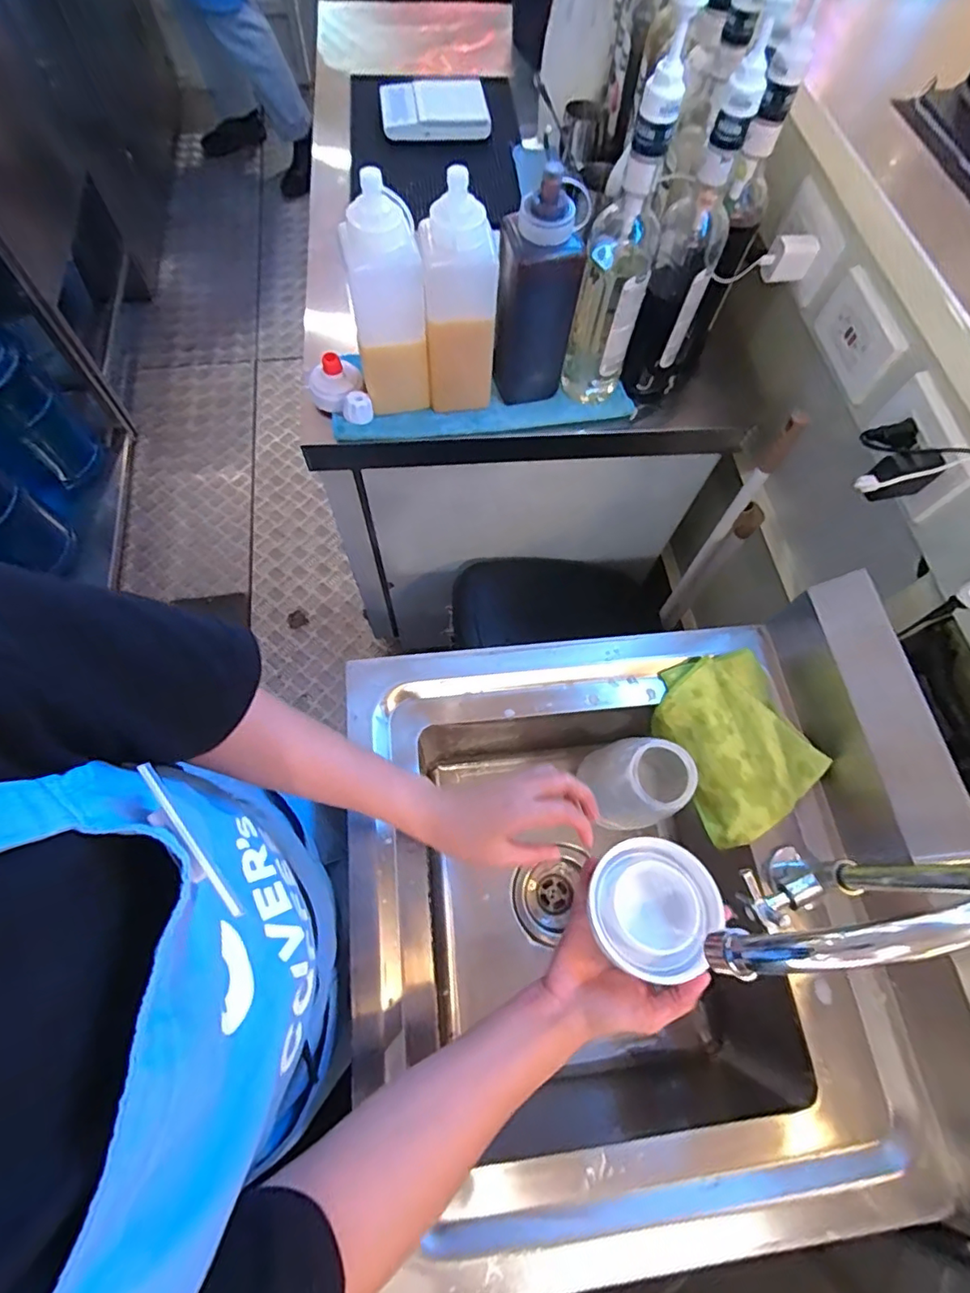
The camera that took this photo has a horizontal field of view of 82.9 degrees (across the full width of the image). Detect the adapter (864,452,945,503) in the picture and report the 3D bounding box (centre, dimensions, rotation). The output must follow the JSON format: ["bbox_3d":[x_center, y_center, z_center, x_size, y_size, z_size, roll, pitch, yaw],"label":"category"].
[{"bbox_3d":[0.372,-0.153,0.492,0.055,0.048,0.024,-11,68,-7],"label":"adapter"}]

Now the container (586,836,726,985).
[{"bbox_3d":[0.135,0.207,0.436,0.094,0.040,0.094,-6,60,11],"label":"container"}]

